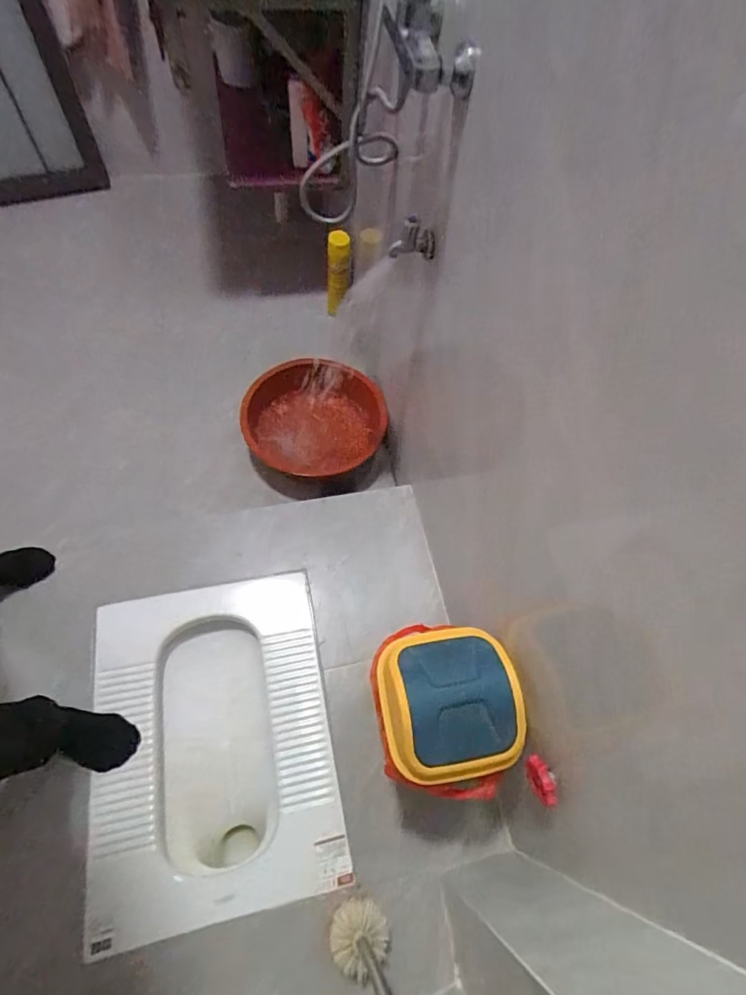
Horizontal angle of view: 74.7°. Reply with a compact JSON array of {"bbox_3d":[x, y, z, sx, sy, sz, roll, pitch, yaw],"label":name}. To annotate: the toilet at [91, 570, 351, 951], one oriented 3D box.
[{"bbox_3d":[-0.313,0.484,1.008,0.436,0.164,0.581,-9,64,-10],"label":"toilet"}]

